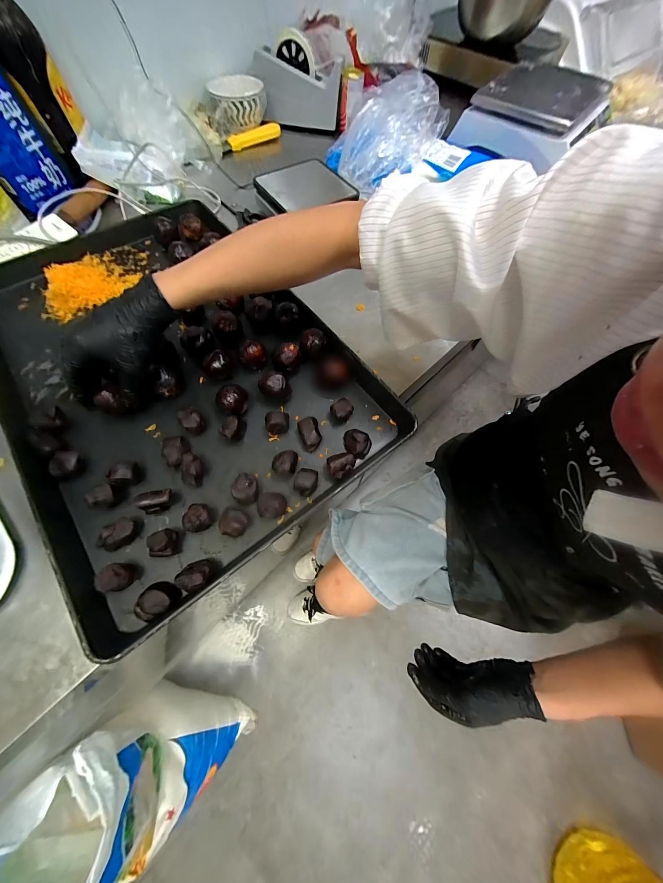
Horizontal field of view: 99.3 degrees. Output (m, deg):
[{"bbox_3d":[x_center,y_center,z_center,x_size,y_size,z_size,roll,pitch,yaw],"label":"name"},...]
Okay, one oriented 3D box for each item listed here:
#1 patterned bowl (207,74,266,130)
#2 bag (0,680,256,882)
[{"bbox_3d":[-0.209,-0.767,0.641,0.122,0.060,0.102,-10,66,-6],"label":"patterned bowl"},{"bbox_3d":[-0.395,0.683,0.546,0.264,0.612,0.273,39,71,15],"label":"bag"}]

